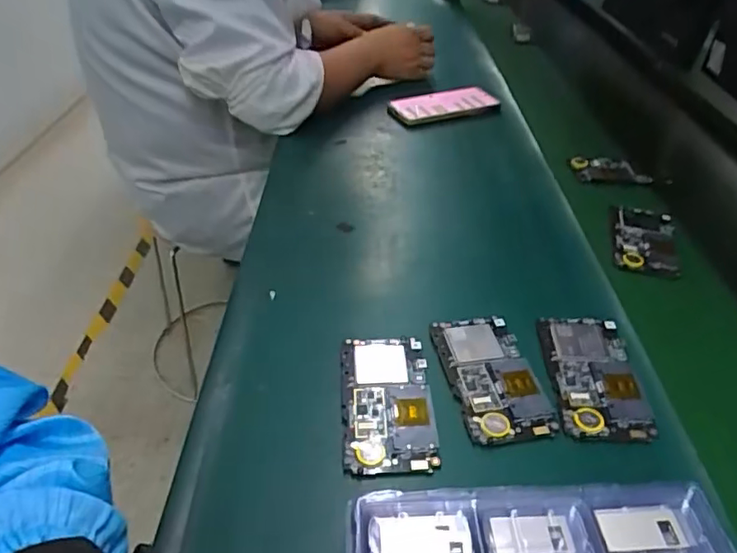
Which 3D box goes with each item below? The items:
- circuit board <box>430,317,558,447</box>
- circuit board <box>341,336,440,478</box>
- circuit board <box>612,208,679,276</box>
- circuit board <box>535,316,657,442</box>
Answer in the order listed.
[{"bbox_3d":[0.096,0.076,0.460,0.066,0.006,0.124,-6,38,-11],"label":"circuit board"},{"bbox_3d":[0.014,0.091,0.439,0.065,0.004,0.125,0,38,-4],"label":"circuit board"},{"bbox_3d":[0.303,-0.043,0.638,0.061,0.014,0.124,13,39,14],"label":"circuit board"},{"bbox_3d":[0.177,0.076,0.461,0.067,0.009,0.123,4,37,1],"label":"circuit board"}]

